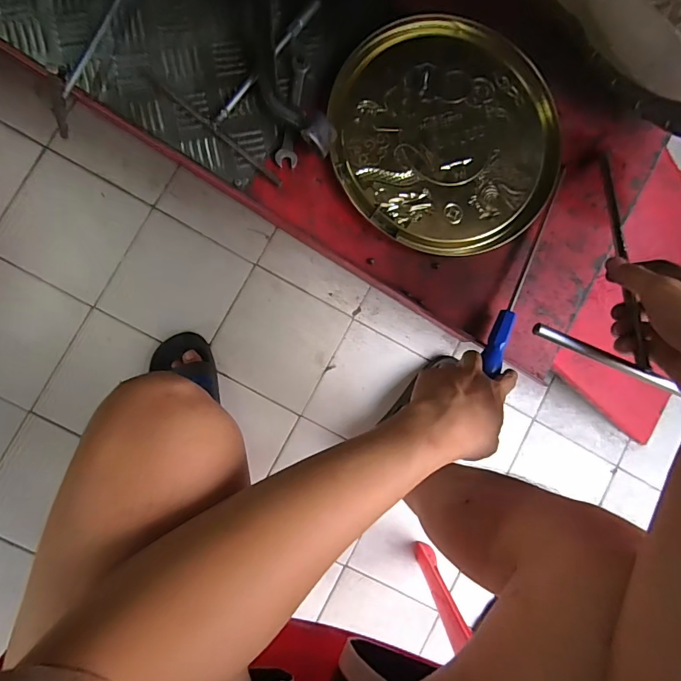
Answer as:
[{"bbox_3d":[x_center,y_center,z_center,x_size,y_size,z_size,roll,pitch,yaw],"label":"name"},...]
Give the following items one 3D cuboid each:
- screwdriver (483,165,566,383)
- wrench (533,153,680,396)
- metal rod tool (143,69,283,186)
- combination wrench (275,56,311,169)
[{"bbox_3d":[0.206,-0.079,0.484,0.019,0.017,0.253,27,77,-7],"label":"screwdriver"},{"bbox_3d":[0.239,-0.099,0.416,0.111,0.017,0.311,24,55,-7],"label":"wrench"},{"bbox_3d":[-0.132,-0.220,0.454,0.174,0.010,0.008,39,84,-6],"label":"metal rod tool"},{"bbox_3d":[-0.050,-0.245,0.467,0.022,0.007,0.119,8,87,-7],"label":"combination wrench"}]

